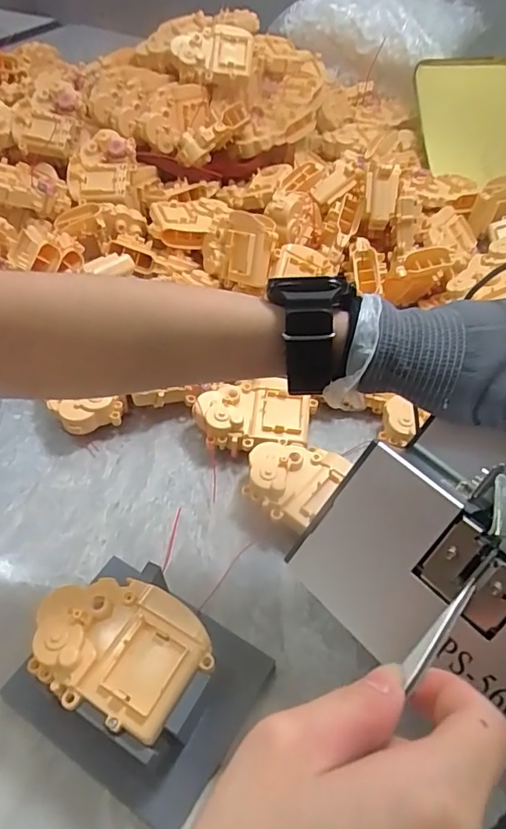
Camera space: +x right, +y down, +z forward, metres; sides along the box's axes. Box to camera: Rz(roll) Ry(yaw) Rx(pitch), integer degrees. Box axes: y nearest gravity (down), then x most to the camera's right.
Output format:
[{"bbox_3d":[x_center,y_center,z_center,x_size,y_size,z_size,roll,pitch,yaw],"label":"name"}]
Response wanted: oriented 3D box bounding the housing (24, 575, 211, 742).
[{"bbox_3d":[-0.077,0.130,0.296,0.095,0.015,0.076,31,56,23],"label":"housing"}]

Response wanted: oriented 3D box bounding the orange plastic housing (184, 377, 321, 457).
[{"bbox_3d":[0.000,0.004,0.454,0.109,0.039,0.071,0,50,-1],"label":"orange plastic housing"}]

